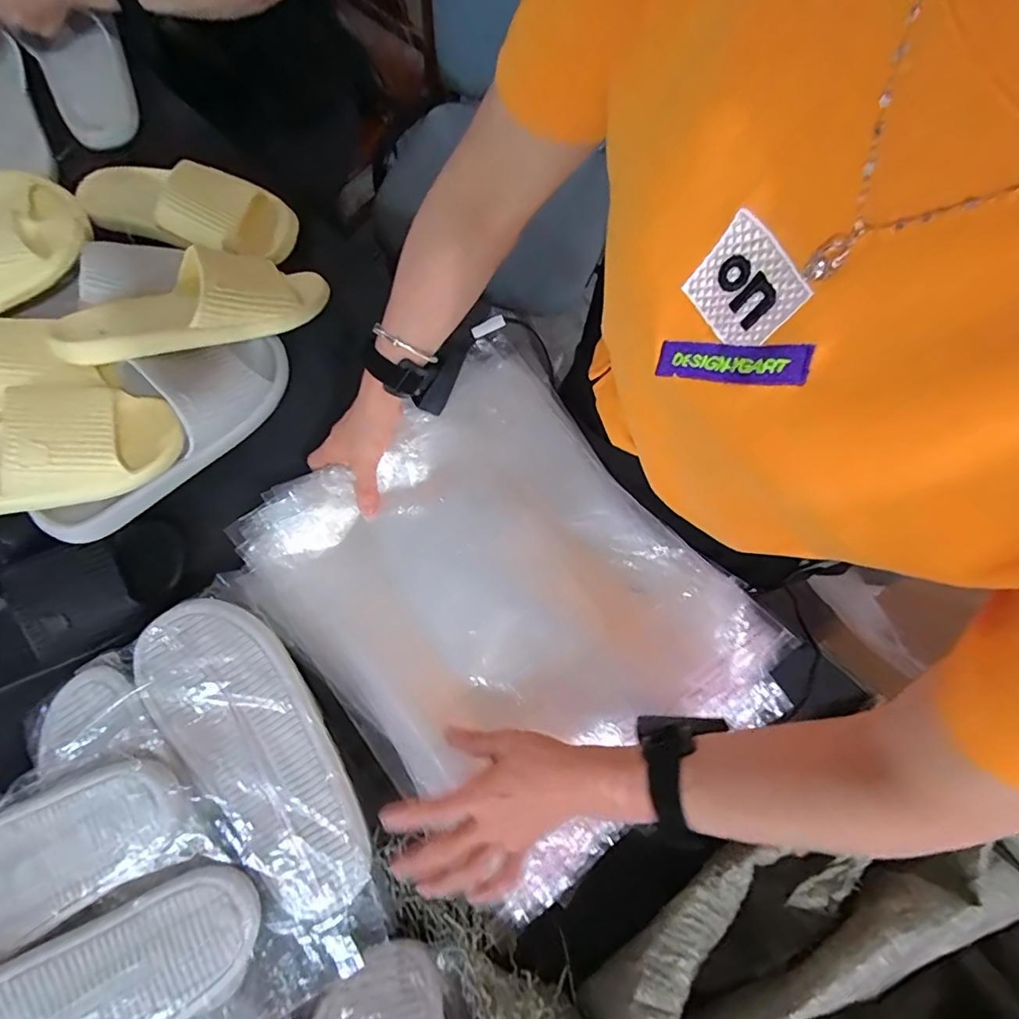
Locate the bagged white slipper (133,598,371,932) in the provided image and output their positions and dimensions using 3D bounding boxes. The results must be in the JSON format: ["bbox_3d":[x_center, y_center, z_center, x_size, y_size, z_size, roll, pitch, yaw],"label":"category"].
[{"bbox_3d":[-0.217,0.202,0.428,0.102,0.043,0.280,-36,79,-7],"label":"bagged white slipper"}]

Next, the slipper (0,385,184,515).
[{"bbox_3d":[-0.451,-0.055,0.470,0.245,0.073,0.115,-12,78,-2],"label":"slipper"}]

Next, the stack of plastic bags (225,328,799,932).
[{"bbox_3d":[-0.007,0.084,0.456,0.328,0.053,0.416,-39,80,-7],"label":"stack of plastic bags"}]

